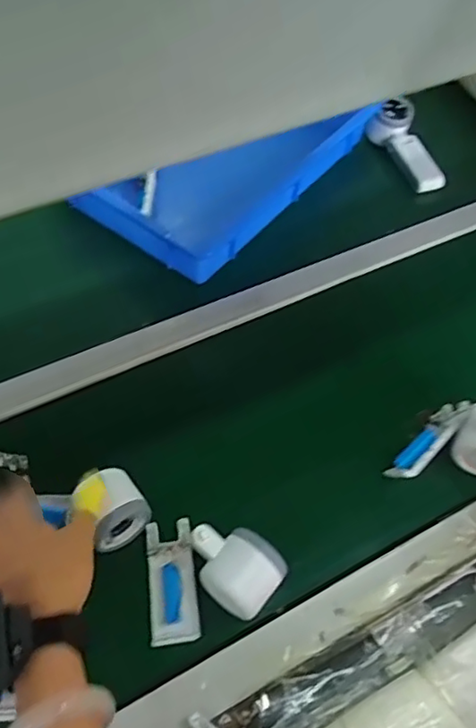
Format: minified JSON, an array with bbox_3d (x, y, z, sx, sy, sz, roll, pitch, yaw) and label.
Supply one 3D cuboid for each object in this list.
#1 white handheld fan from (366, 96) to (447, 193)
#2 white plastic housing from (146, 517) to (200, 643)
[{"bbox_3d":[0.260,-0.323,0.887,0.060,0.054,0.154,-27,81,-19],"label":"white handheld fan"},{"bbox_3d":[-0.059,0.195,0.527,0.041,0.020,0.104,-5,56,-6],"label":"white plastic housing"}]

